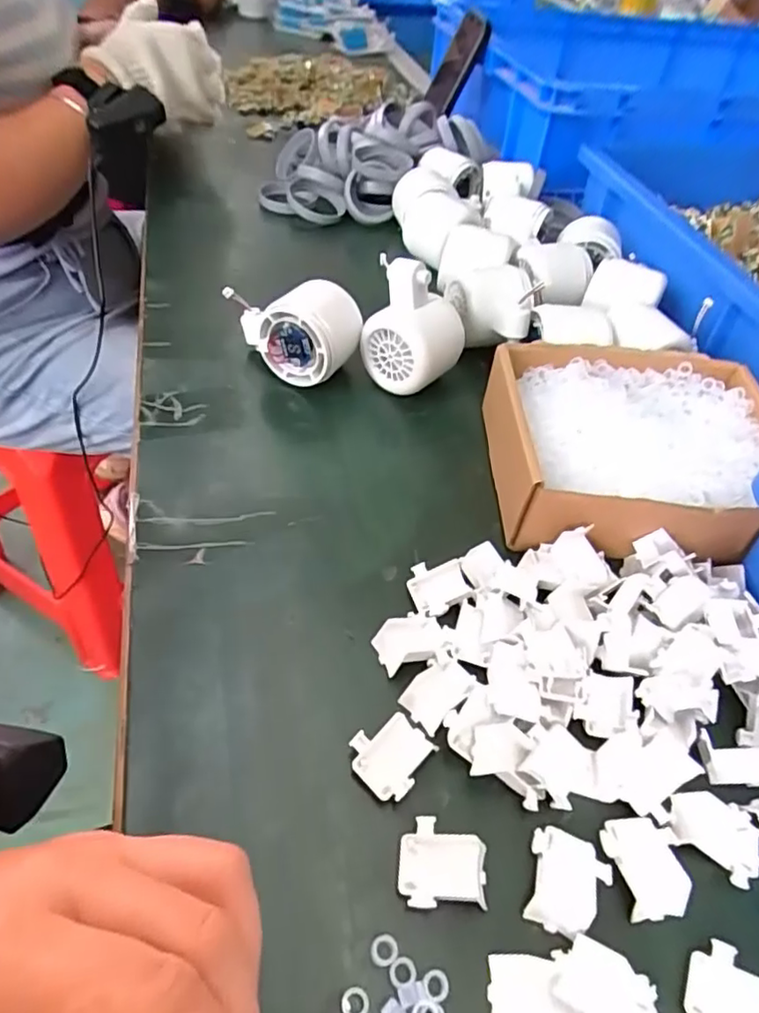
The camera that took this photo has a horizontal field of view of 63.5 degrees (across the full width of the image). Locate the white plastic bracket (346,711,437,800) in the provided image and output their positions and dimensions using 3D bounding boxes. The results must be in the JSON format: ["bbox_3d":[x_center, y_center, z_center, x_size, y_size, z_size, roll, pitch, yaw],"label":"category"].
[{"bbox_3d":[0.005,0.102,0.253,0.029,0.012,0.029,-33,60,-31],"label":"white plastic bracket"}]

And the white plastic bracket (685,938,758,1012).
[{"bbox_3d":[0.122,0.169,0.210,0.030,0.011,0.029,24,49,14],"label":"white plastic bracket"}]

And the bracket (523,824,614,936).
[{"bbox_3d":[0.071,0.141,0.231,0.029,0.004,0.033,14,48,5],"label":"bracket"}]

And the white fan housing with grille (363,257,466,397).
[{"bbox_3d":[0.023,-0.122,0.424,0.061,0.085,0.056,26,50,15],"label":"white fan housing with grille"}]

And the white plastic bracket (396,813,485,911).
[{"bbox_3d":[0.023,0.133,0.229,0.031,0.012,0.028,5,48,-3],"label":"white plastic bracket"}]

